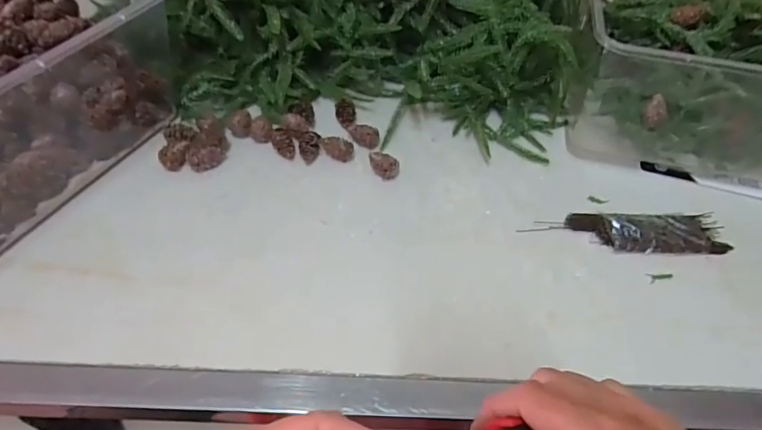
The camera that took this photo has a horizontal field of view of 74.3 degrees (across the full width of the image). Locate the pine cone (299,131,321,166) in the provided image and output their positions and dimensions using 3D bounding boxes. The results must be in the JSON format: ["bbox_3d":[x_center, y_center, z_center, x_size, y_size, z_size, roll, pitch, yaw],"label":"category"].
[{"bbox_3d":[-0.073,-0.070,0.520,0.021,0.021,0.029,0,52,-4],"label":"pine cone"}]

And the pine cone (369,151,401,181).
[{"bbox_3d":[0.001,-0.053,0.511,0.019,0.020,0.036,-29,59,-24],"label":"pine cone"}]

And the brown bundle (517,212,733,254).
[{"bbox_3d":[0.237,0.016,0.477,0.181,0.016,0.045,0,52,-4],"label":"brown bundle"}]

